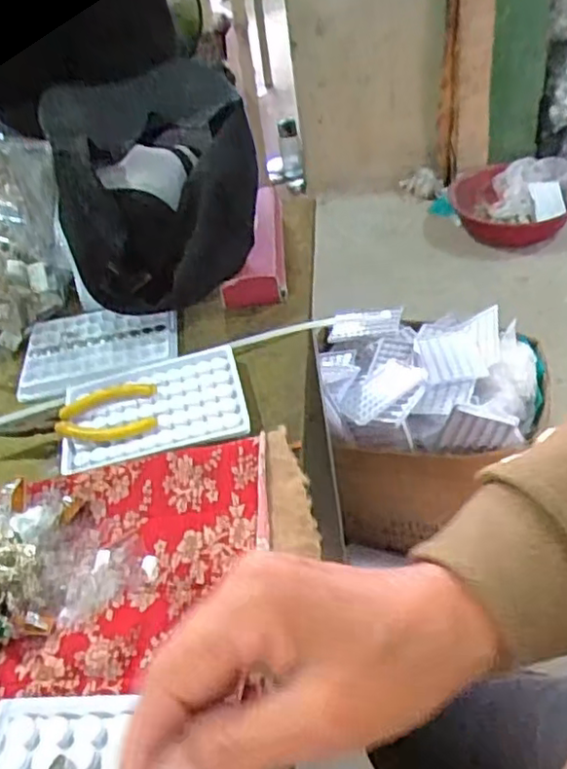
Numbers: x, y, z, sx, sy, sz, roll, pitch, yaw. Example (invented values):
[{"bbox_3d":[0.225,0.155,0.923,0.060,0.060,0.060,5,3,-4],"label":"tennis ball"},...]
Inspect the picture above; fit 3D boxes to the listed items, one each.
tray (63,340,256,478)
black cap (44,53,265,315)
[{"bbox_3d":[-0.094,0.015,0.478,0.128,0.014,0.098,-12,41,-3],"label":"tray"},{"bbox_3d":[-0.102,-0.164,0.566,0.163,0.155,0.168,-6,40,5],"label":"black cap"}]

